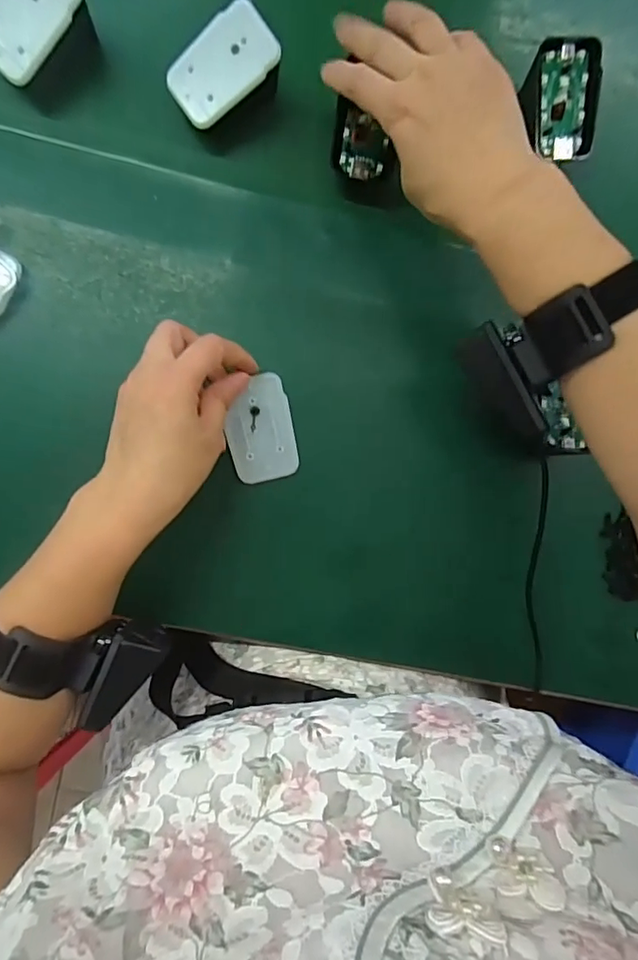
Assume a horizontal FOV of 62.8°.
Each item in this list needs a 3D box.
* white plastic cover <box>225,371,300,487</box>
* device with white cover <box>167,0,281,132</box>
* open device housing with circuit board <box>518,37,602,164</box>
[{"bbox_3d":[-0.039,-0.034,0.353,0.043,0.005,0.069,-12,93,-8],"label":"white plastic cover"},{"bbox_3d":[-0.059,-0.261,0.335,0.068,0.028,0.044,-36,101,16],"label":"device with white cover"},{"bbox_3d":[0.164,-0.256,0.352,0.047,0.010,0.070,-3,110,3],"label":"open device housing with circuit board"}]

